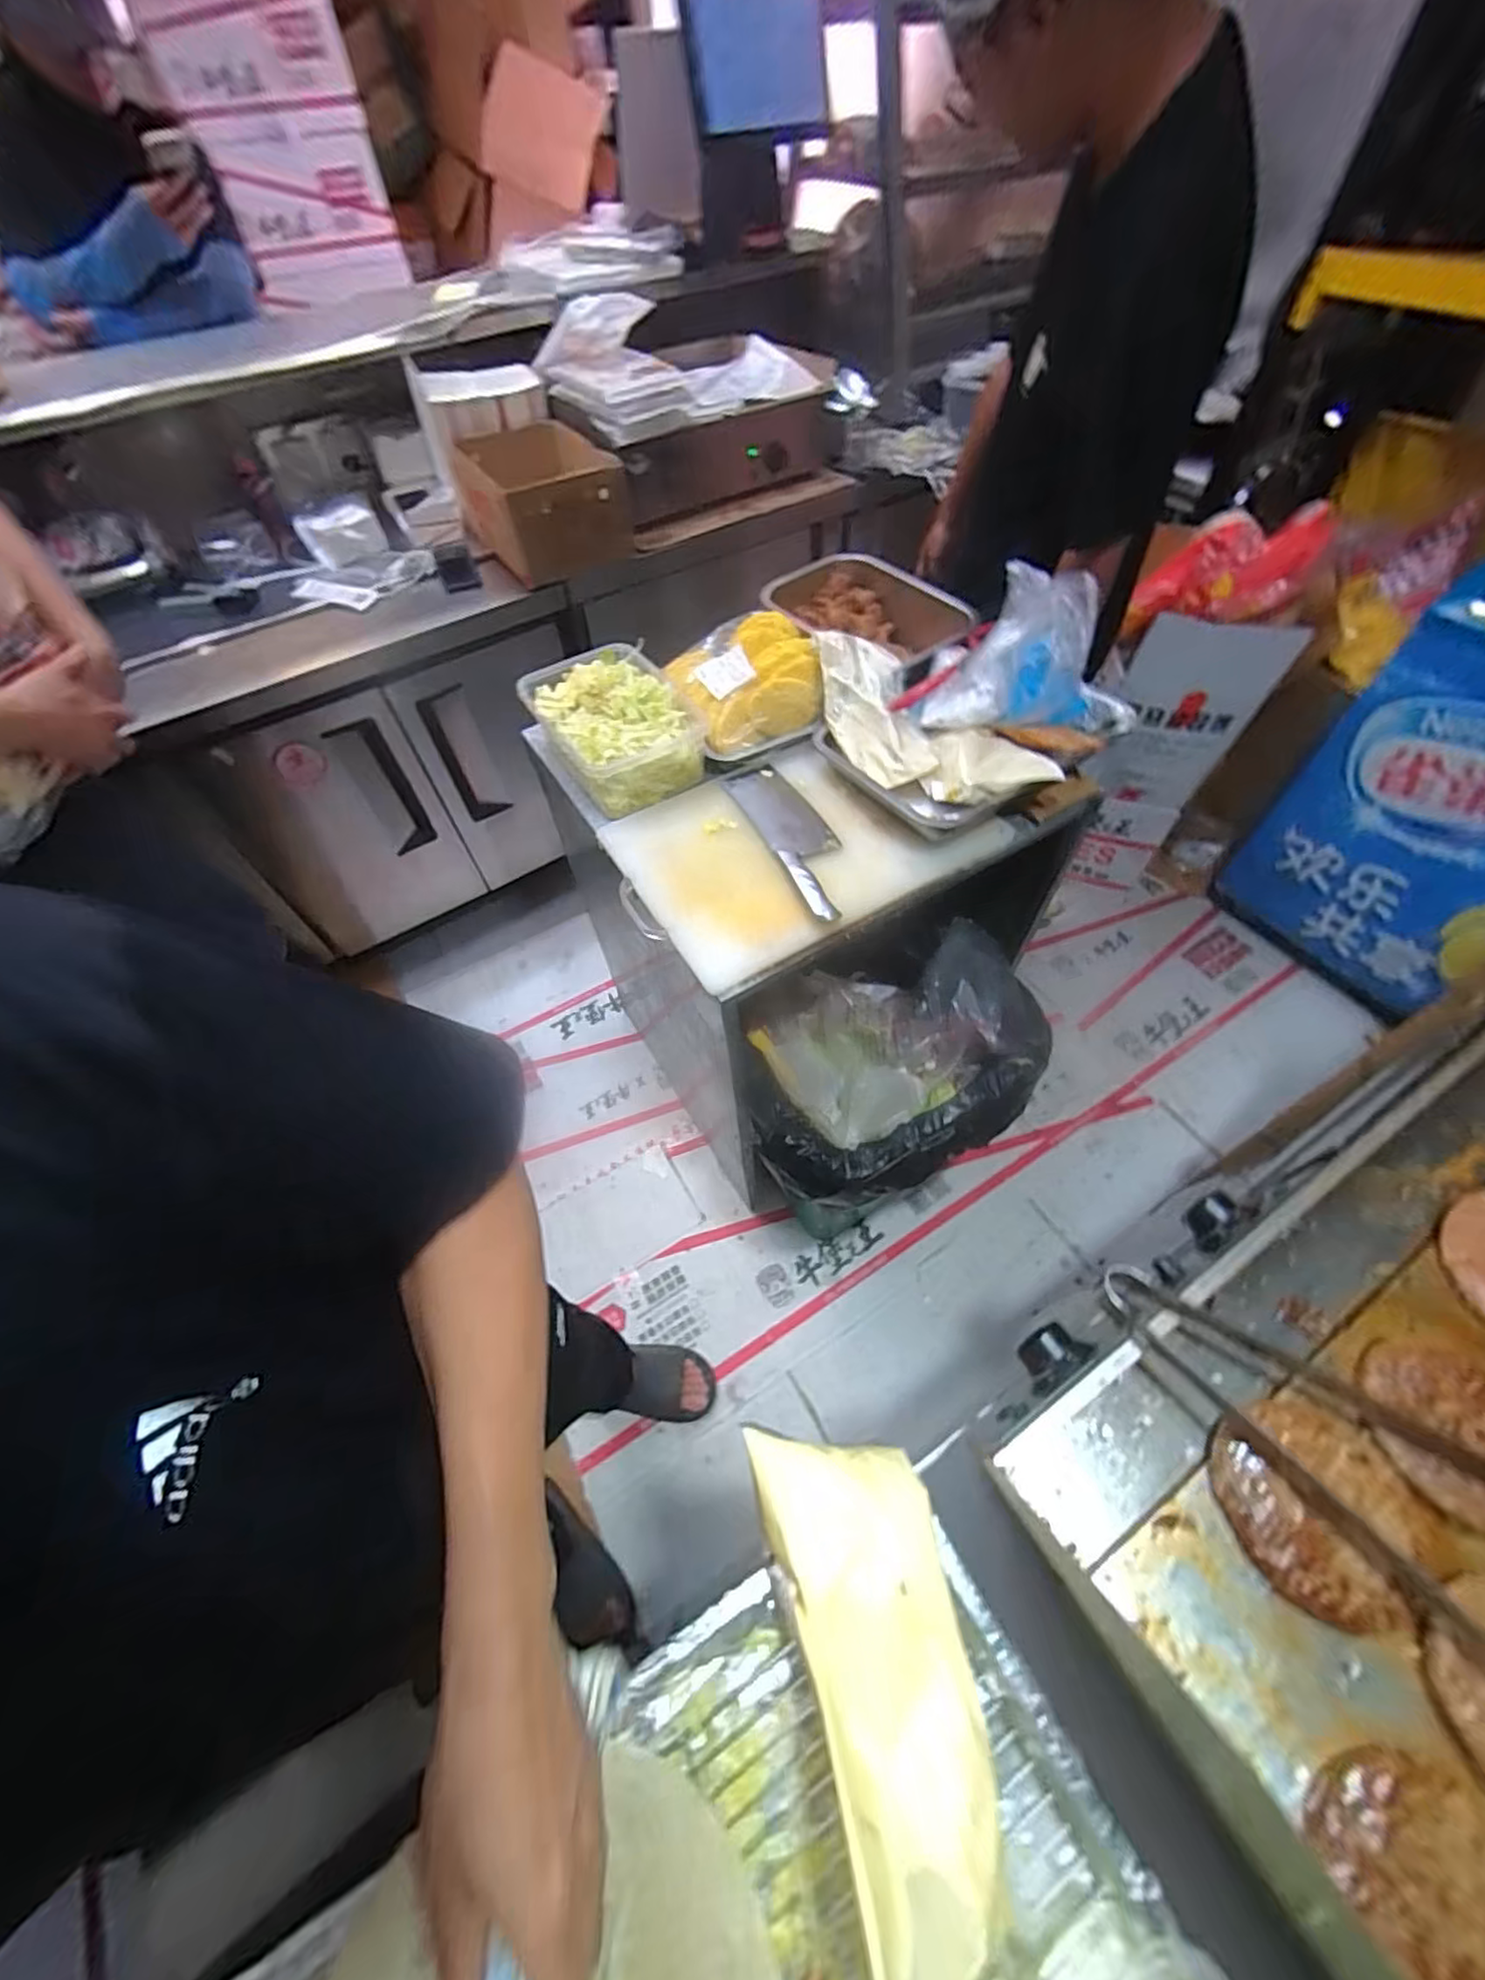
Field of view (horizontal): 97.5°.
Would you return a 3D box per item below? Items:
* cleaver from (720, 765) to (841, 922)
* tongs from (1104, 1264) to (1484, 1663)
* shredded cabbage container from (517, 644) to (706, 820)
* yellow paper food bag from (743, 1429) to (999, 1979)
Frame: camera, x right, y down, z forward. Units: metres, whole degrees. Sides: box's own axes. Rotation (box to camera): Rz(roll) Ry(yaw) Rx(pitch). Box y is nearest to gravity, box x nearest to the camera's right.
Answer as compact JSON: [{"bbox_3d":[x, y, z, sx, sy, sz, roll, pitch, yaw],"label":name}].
[{"bbox_3d":[0.069,-0.203,0.836,0.088,0.022,0.292,-22,57,-11],"label":"cleaver"},{"bbox_3d":[0.337,0.262,0.348,0.283,0.030,0.108,31,63,23],"label":"tongs"},{"bbox_3d":[-0.178,-0.375,0.928,0.196,0.093,0.270,-26,58,-14],"label":"shredded cabbage container"},{"bbox_3d":[0.087,0.412,0.406,0.117,0.057,0.249,-13,42,-5],"label":"yellow paper food bag"}]

